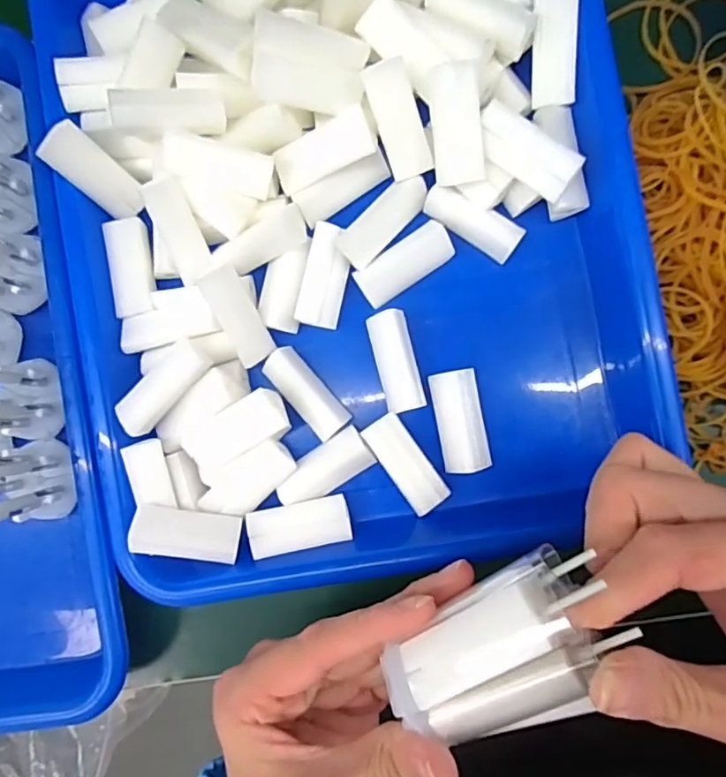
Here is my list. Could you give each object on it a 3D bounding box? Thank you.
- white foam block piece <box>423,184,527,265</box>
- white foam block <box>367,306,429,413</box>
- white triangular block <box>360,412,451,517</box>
[{"bbox_3d":[0.050,-0.076,0.250,0.046,0.009,0.017,29,91,-7],"label":"white foam block piece"},{"bbox_3d":[0.015,-0.012,0.249,0.018,0.014,0.045,-14,87,5],"label":"white foam block"},{"bbox_3d":[0.020,0.033,0.249,0.018,0.014,0.045,-36,86,4],"label":"white triangular block"}]

